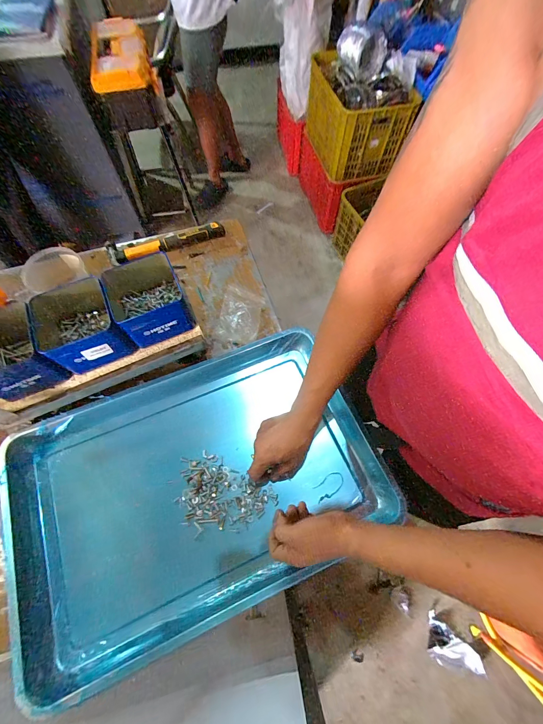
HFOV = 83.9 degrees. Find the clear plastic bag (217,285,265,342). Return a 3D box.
[{"bbox_3d":[-0.067,-0.105,0.659,0.085,0.016,0.126,11,66,4],"label":"clear plastic bag"}]

